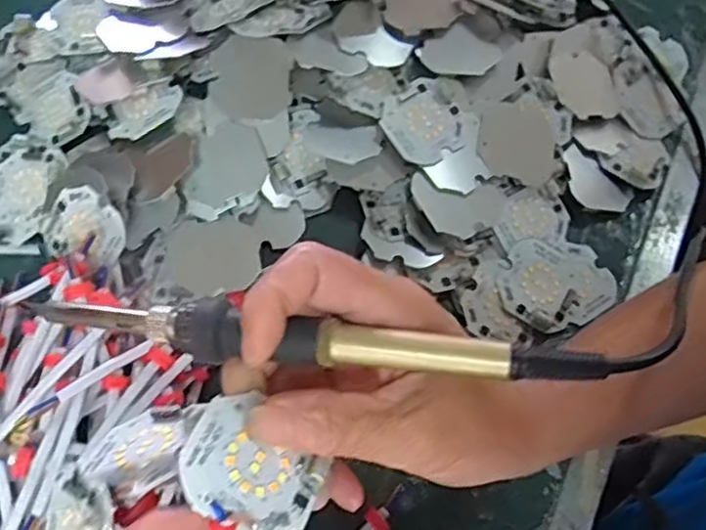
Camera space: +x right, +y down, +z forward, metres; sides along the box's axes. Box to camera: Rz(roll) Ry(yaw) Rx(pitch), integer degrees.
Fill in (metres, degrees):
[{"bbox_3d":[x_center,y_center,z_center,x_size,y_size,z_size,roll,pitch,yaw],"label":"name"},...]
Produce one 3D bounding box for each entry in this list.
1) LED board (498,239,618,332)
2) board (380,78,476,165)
[{"bbox_3d":[0.115,0.007,0.384,0.067,0.006,0.051,-20,71,-11],"label":"LED board"},{"bbox_3d":[0.045,-0.084,0.388,0.054,0.007,0.046,-30,85,-18],"label":"board"}]

